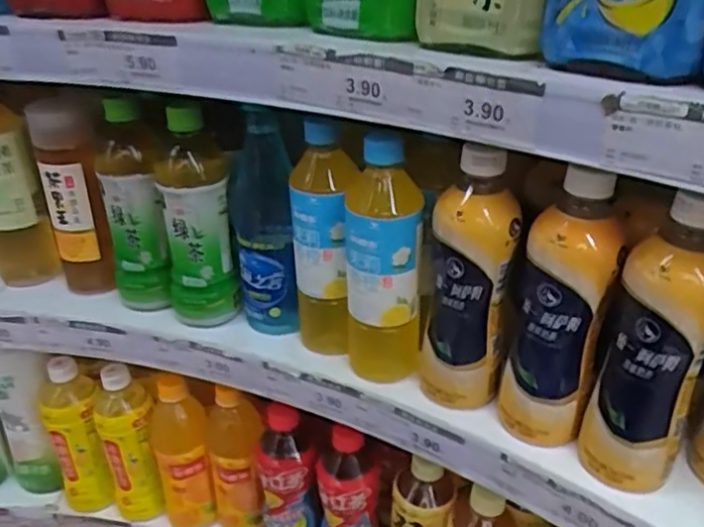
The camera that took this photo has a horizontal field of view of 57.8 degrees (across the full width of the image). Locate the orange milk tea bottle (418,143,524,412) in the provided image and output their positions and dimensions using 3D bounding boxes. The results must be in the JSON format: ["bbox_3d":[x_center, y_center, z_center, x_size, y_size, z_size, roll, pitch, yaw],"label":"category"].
[{"bbox_3d":[0.088,0.008,0.490,0.059,0.207,0.075,2,30,5],"label":"orange milk tea bottle"}]

